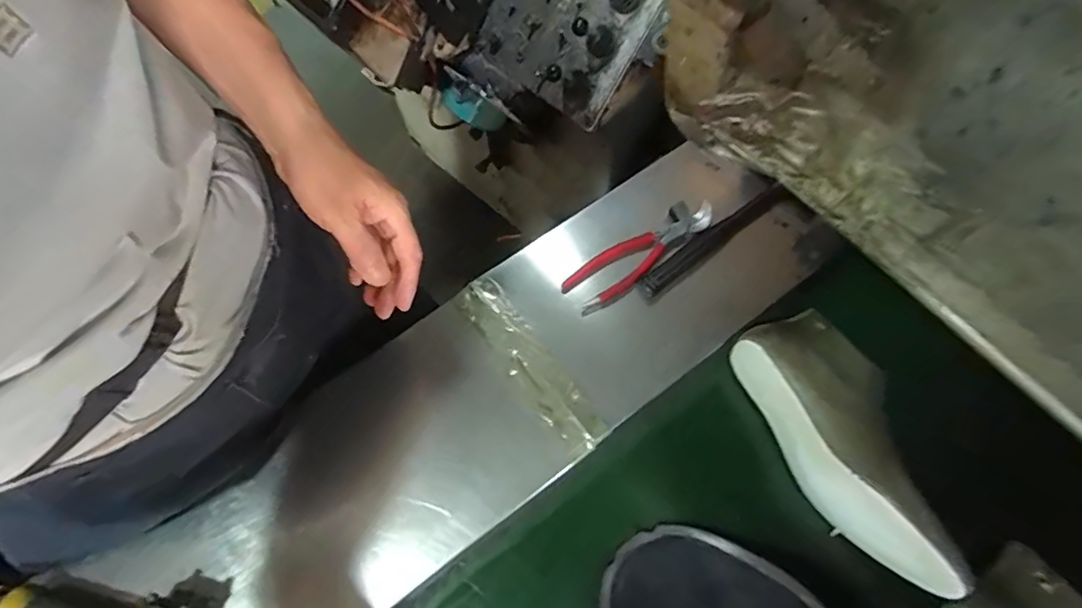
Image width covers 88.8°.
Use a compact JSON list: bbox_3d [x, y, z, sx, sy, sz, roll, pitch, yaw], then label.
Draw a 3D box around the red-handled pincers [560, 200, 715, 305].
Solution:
[{"bbox_3d":[0.110,-0.063,0.620,0.189,0.020,0.054,-36,70,-13],"label":"red-handled pincers"}]

